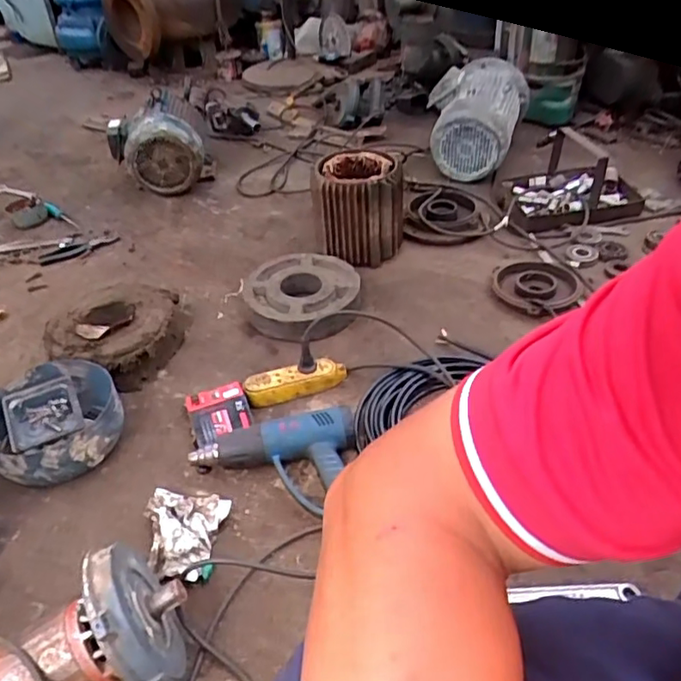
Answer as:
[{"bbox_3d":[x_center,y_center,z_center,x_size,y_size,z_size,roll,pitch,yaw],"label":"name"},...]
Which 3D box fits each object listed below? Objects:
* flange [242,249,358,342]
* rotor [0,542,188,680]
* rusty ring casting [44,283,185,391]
[{"bbox_3d":[-0.082,-0.090,1.282,0.245,0.082,0.243,0,37,3],"label":"flange"},{"bbox_3d":[-0.348,0.390,0.678,0.369,0.176,0.166,-29,44,-10],"label":"rotor"},{"bbox_3d":[-0.472,-0.019,1.220,0.285,0.069,0.280,1,37,4],"label":"rusty ring casting"}]

